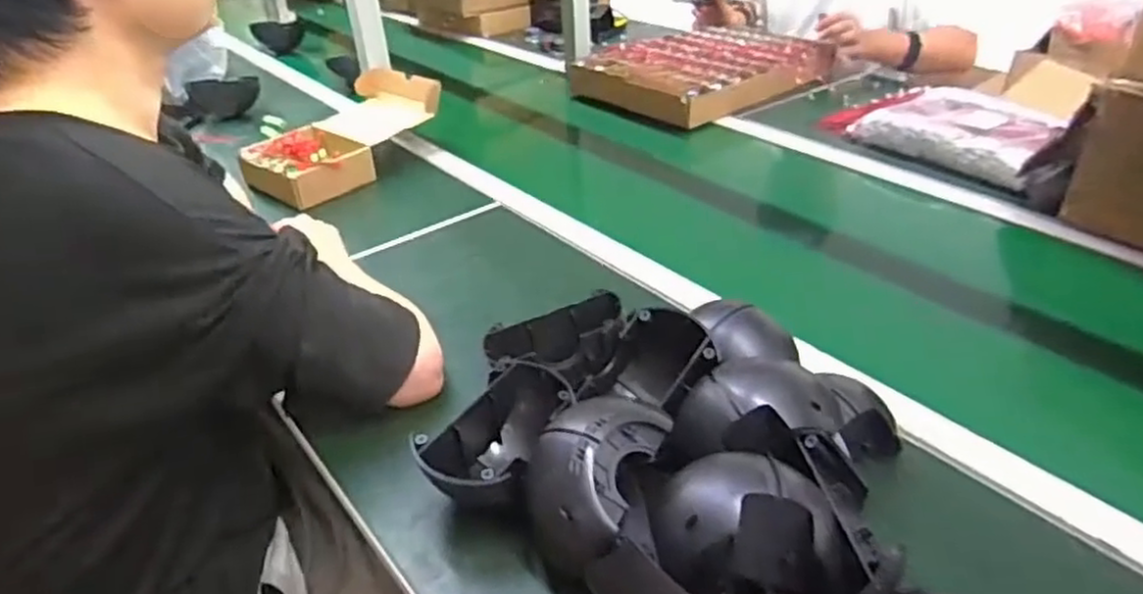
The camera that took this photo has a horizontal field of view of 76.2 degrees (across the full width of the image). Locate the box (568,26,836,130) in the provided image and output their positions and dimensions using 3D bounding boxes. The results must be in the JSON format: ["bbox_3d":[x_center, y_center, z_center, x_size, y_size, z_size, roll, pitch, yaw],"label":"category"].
[{"bbox_3d":[0.264,-0.444,1.410,0.440,0.055,0.336,-25,40,-29],"label":"box"}]

